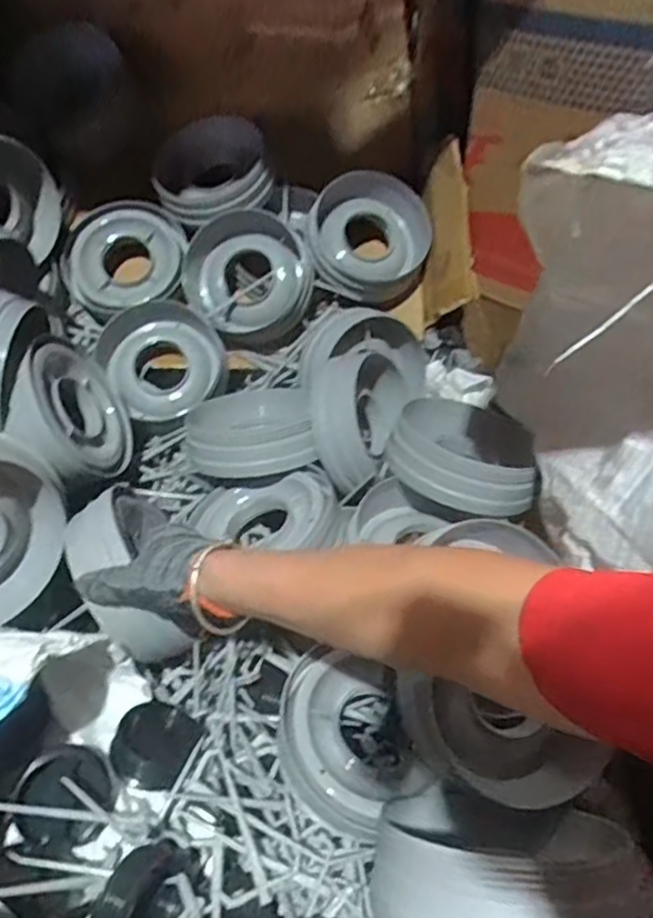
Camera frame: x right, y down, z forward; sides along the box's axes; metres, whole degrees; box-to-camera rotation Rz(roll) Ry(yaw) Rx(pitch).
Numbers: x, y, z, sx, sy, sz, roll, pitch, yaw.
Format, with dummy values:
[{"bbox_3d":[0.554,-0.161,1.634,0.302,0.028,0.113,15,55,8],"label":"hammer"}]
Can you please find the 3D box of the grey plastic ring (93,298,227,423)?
[{"bbox_3d":[-0.202,-0.123,0.870,0.169,0.166,0.060,-23,29,-22],"label":"grey plastic ring"}]

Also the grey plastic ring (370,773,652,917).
[{"bbox_3d":[0.111,0.254,0.426,0.150,0.157,0.062,1,73,18],"label":"grey plastic ring"}]

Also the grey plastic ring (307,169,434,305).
[{"bbox_3d":[0.057,-0.294,0.900,0.169,0.058,0.169,3,82,-17],"label":"grey plastic ring"}]

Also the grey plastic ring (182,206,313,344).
[{"bbox_3d":[-0.099,-0.232,0.858,0.161,0.164,0.060,0,13,2],"label":"grey plastic ring"}]

